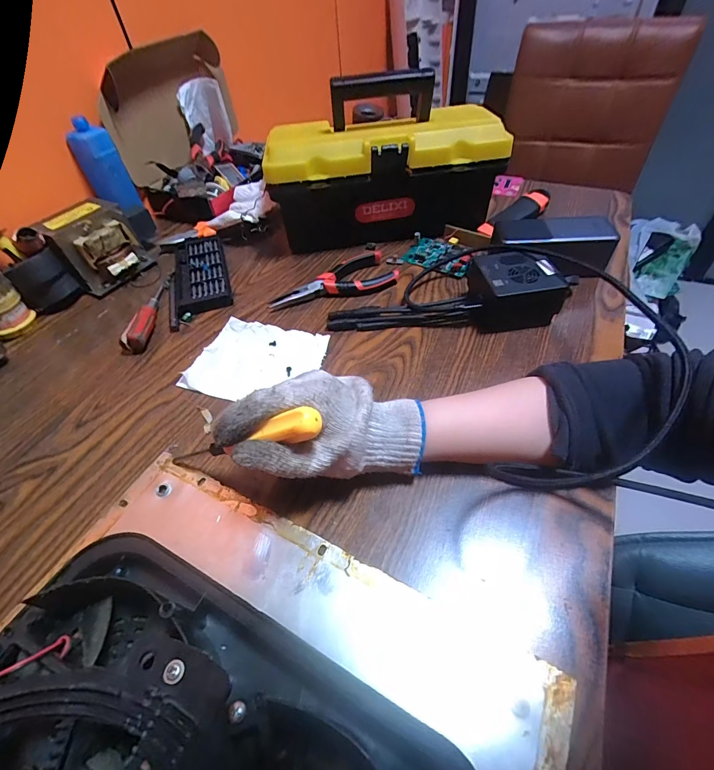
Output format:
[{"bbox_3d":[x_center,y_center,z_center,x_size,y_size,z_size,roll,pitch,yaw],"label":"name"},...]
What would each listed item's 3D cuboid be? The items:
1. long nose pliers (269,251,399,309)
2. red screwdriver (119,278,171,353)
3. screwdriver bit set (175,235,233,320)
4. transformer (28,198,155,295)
[{"bbox_3d":[-0.030,-0.127,0.467,0.154,0.020,0.059,-17,51,-10],"label":"long nose pliers"},{"bbox_3d":[-0.246,-0.090,0.451,0.025,0.025,0.133,-5,50,-1],"label":"red screwdriver"},{"bbox_3d":[-0.205,-0.148,0.499,0.064,0.015,0.158,-16,51,-10],"label":"screwdriver bit set"},{"bbox_3d":[-0.334,-0.179,0.492,0.080,0.081,0.094,25,56,22],"label":"transformer"}]

